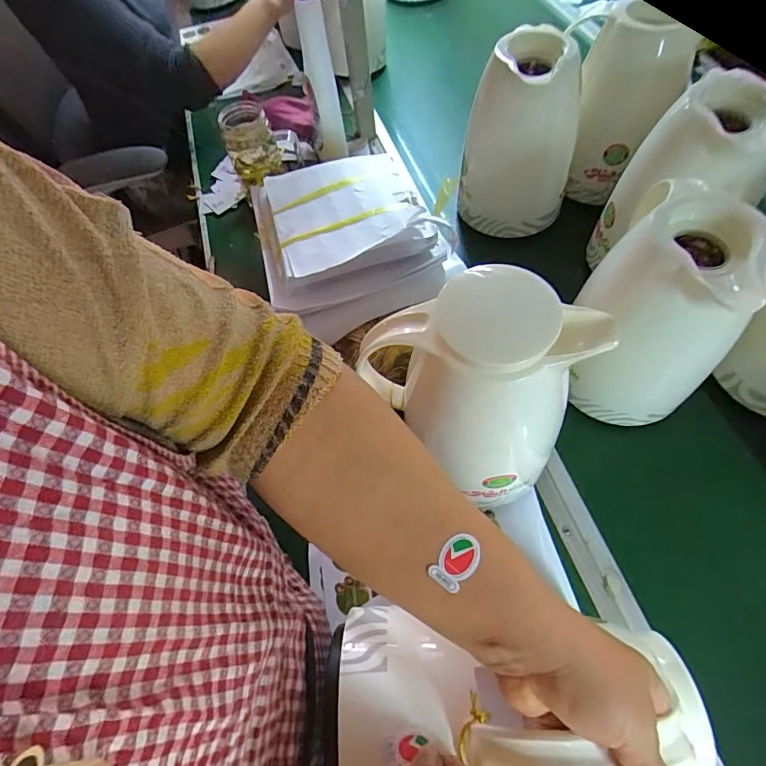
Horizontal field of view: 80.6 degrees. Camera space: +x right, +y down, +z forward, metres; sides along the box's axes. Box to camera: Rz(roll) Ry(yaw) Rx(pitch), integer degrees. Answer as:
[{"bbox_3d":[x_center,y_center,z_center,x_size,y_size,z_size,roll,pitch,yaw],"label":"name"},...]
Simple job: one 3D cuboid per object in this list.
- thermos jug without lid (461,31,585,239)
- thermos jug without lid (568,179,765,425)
[{"bbox_3d":[0.188,-0.334,0.623,0.147,0.212,0.128,8,62,8],"label":"thermos jug without lid"},{"bbox_3d":[0.276,-0.070,0.468,0.121,0.203,0.166,17,64,13],"label":"thermos jug without lid"}]

